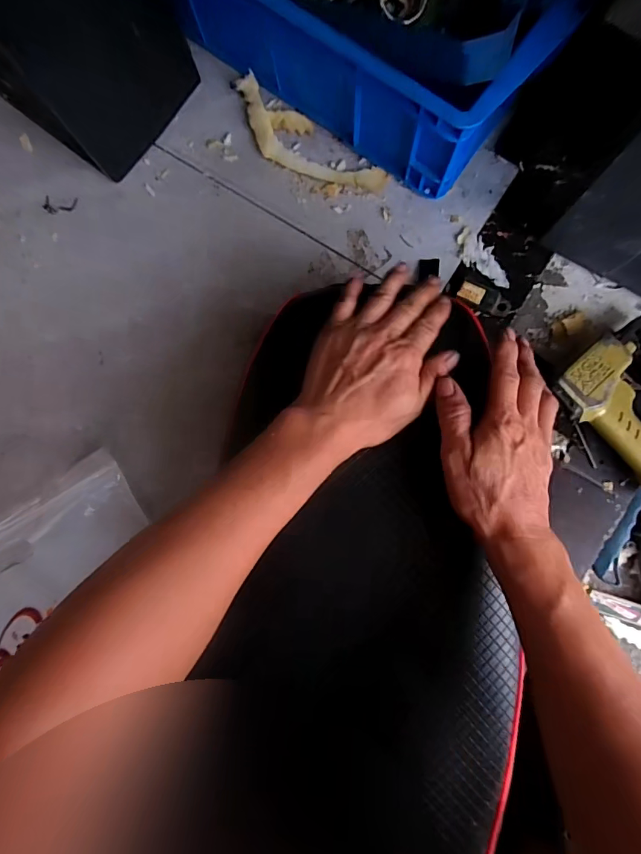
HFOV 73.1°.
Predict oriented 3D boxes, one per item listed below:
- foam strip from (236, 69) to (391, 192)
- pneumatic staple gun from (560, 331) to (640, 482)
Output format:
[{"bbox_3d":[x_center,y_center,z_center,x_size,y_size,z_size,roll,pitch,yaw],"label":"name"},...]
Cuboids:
[{"bbox_3d":[-0.020,-0.316,0.486,0.202,0.011,0.062,39,89,5],"label":"foam strip"},{"bbox_3d":[0.327,-0.008,0.426,0.111,0.052,0.190,-45,85,-1],"label":"pneumatic staple gun"}]

